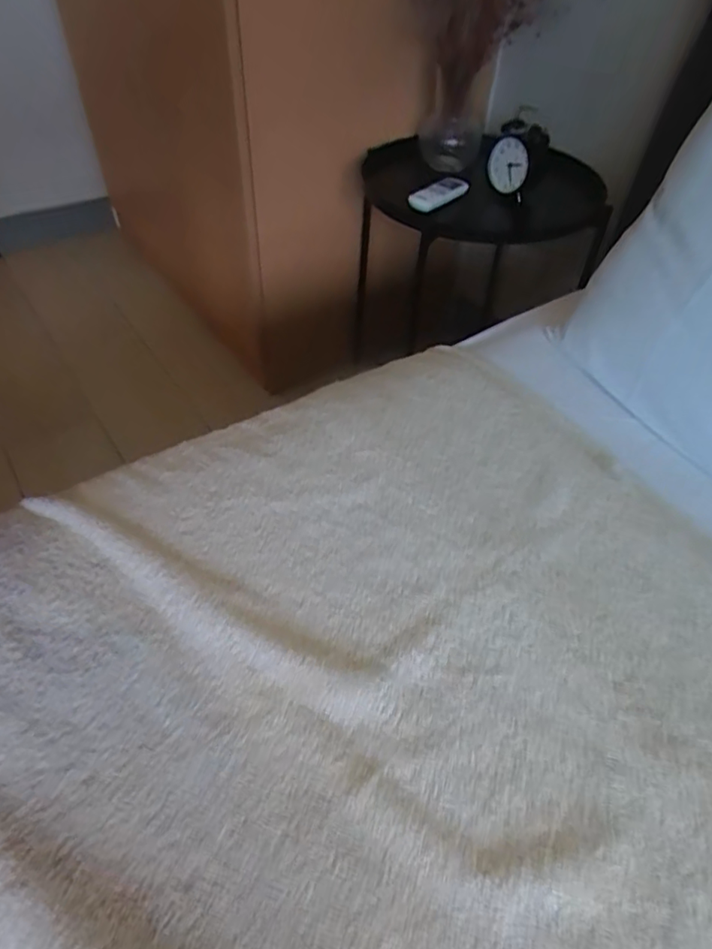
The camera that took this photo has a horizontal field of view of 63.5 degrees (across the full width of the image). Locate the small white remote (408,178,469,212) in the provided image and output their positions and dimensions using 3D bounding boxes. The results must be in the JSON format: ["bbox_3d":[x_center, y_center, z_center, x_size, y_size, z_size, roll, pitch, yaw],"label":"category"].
[{"bbox_3d":[0.141,-0.479,0.976,0.047,0.017,0.116,34,56,26],"label":"small white remote"}]

